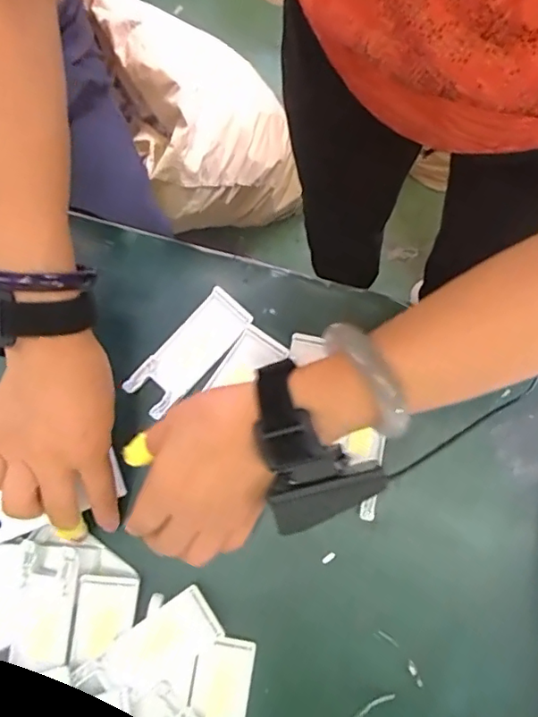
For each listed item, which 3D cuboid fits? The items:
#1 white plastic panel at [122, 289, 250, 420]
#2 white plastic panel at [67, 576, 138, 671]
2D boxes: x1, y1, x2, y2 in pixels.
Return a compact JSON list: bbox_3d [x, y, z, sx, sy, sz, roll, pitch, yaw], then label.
[{"bbox_3d":[-0.062,-0.006,0.414,0.038,0.011,0.104,44,84,9],"label":"white plastic panel"},{"bbox_3d":[-0.116,0.183,0.378,0.039,0.007,0.058,10,78,-14],"label":"white plastic panel"}]

